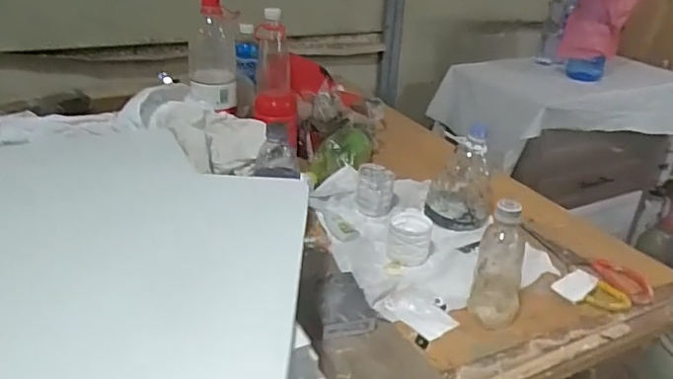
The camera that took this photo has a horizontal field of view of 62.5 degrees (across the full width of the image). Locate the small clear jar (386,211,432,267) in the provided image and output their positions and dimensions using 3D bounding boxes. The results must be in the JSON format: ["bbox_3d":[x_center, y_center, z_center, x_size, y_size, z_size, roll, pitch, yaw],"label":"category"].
[{"bbox_3d":[0.108,0.070,0.830,0.074,0.059,0.074,8,27,10],"label":"small clear jar"}]

